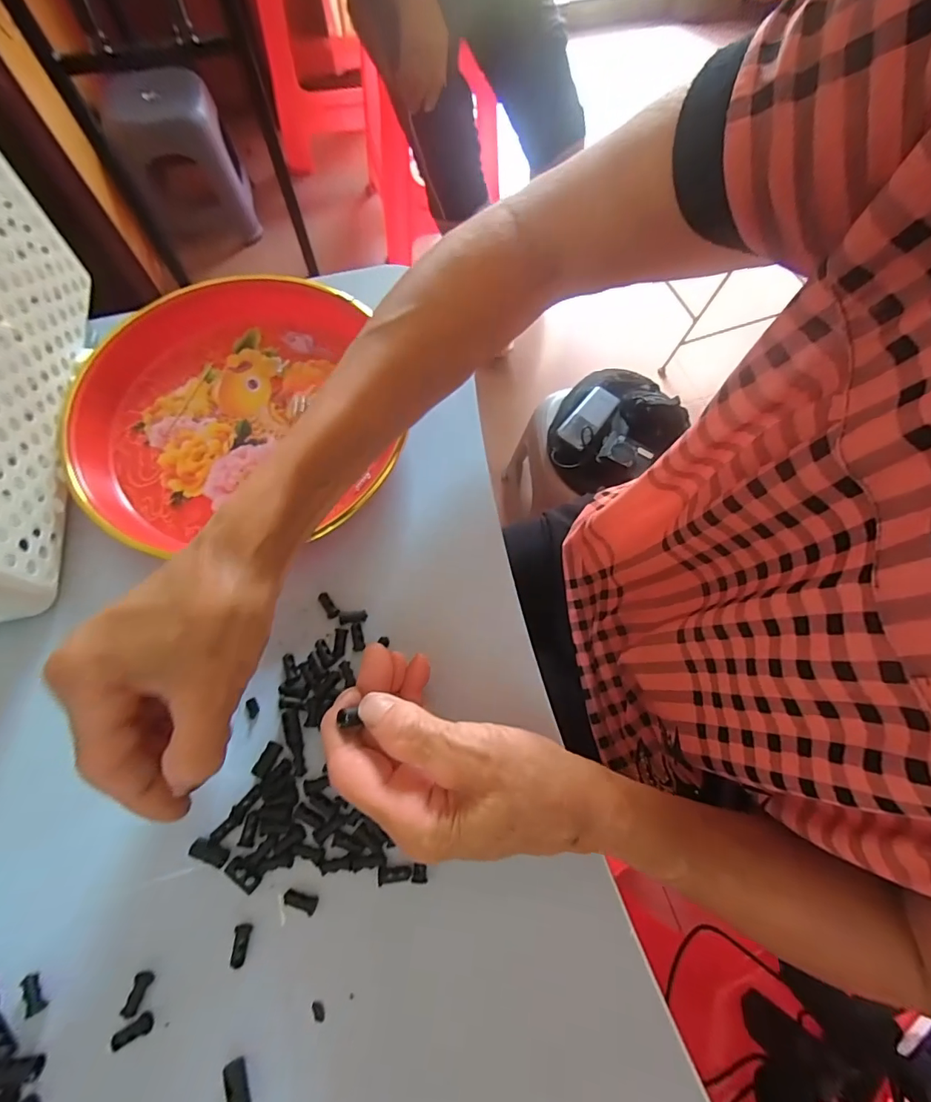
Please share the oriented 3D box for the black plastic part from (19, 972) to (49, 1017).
[{"bbox_3d":[-0.200,0.205,0.213,0.006,0.004,0.016,-32,73,-12],"label":"black plastic part"}]

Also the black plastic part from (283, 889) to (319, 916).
[{"bbox_3d":[-0.082,0.174,0.230,0.017,0.005,0.006,16,70,5],"label":"black plastic part"}]

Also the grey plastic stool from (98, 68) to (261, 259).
[{"bbox_3d":[-0.811,-1.108,1.351,0.296,0.326,0.333,-23,71,-9],"label":"grey plastic stool"}]

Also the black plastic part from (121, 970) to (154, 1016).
[{"bbox_3d":[-0.153,0.205,0.215,0.008,0.004,0.017,20,70,7],"label":"black plastic part"}]

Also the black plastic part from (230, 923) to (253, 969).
[{"bbox_3d":[-0.108,0.189,0.223,0.007,0.005,0.016,4,69,1],"label":"black plastic part"}]

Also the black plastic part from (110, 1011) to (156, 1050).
[{"bbox_3d":[-0.151,0.218,0.209,0.017,0.004,0.007,-30,72,-11],"label":"black plastic part"}]

